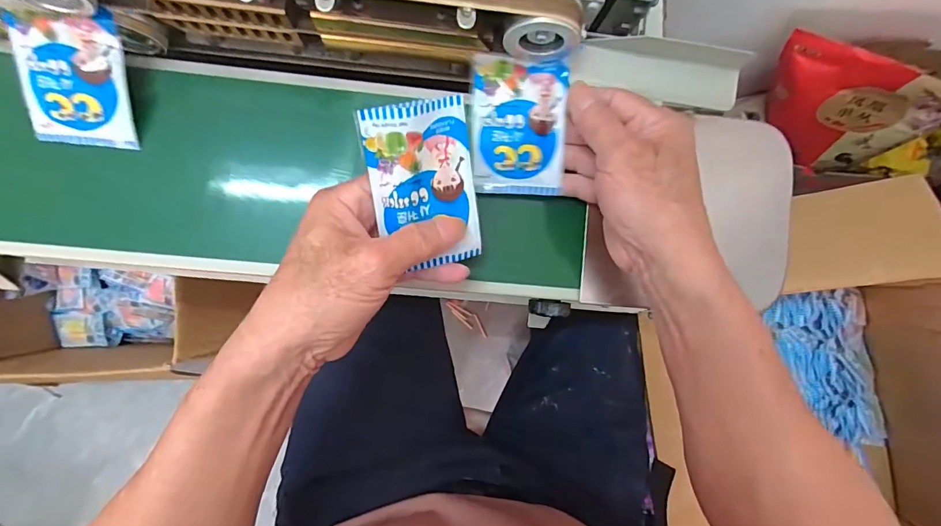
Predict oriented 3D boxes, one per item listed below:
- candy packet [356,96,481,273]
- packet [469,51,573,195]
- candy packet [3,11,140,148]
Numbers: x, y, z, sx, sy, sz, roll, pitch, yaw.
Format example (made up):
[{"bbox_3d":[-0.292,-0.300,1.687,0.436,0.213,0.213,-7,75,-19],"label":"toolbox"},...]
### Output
[{"bbox_3d":[-0.027,-0.044,0.267,0.061,0.011,0.101,-15,119,-17],"label":"candy packet"},{"bbox_3d":[0.034,-0.096,0.313,0.065,0.007,0.091,3,102,2],"label":"packet"},{"bbox_3d":[-0.266,-0.121,0.297,0.063,0.011,0.084,3,113,-7],"label":"candy packet"}]

